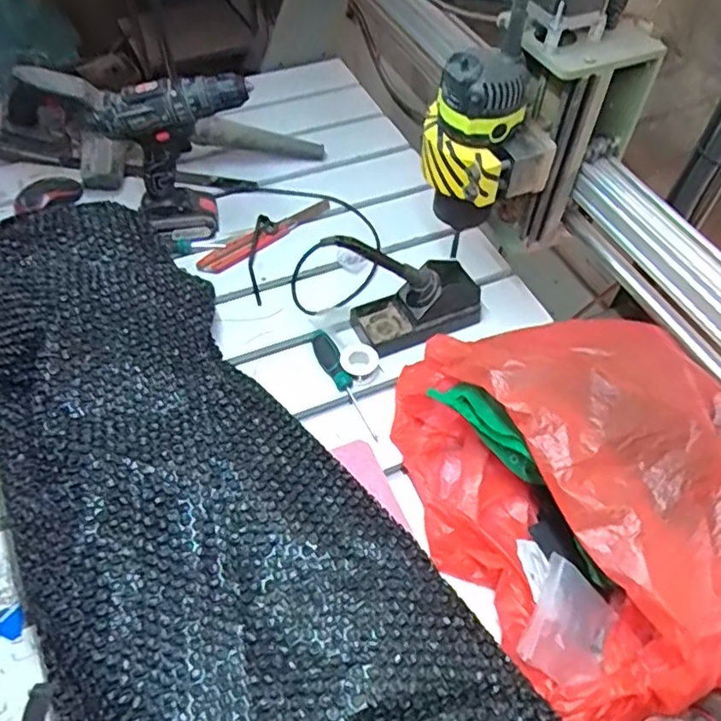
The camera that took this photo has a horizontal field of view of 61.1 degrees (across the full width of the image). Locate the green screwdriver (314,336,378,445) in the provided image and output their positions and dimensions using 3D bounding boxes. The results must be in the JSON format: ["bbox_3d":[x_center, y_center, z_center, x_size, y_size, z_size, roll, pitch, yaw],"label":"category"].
[{"bbox_3d":[-0.015,0.025,0.707,0.022,0.026,0.155,-26,57,-18],"label":"green screwdriver"}]

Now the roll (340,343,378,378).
[{"bbox_3d":[-0.002,-0.001,0.718,0.043,0.014,0.040,0,83,0],"label":"roll"}]

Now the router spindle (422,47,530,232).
[{"bbox_3d":[0.106,-0.213,0.603,0.092,0.167,0.088,7,53,5],"label":"router spindle"}]

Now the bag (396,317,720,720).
[{"bbox_3d":[0.219,0.123,0.547,0.282,0.155,0.427,-22,56,-16],"label":"bag"}]

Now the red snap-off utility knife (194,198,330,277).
[{"bbox_3d":[-0.129,-0.178,0.863,0.216,0.018,0.031,-32,60,-22],"label":"red snap-off utility knife"}]

